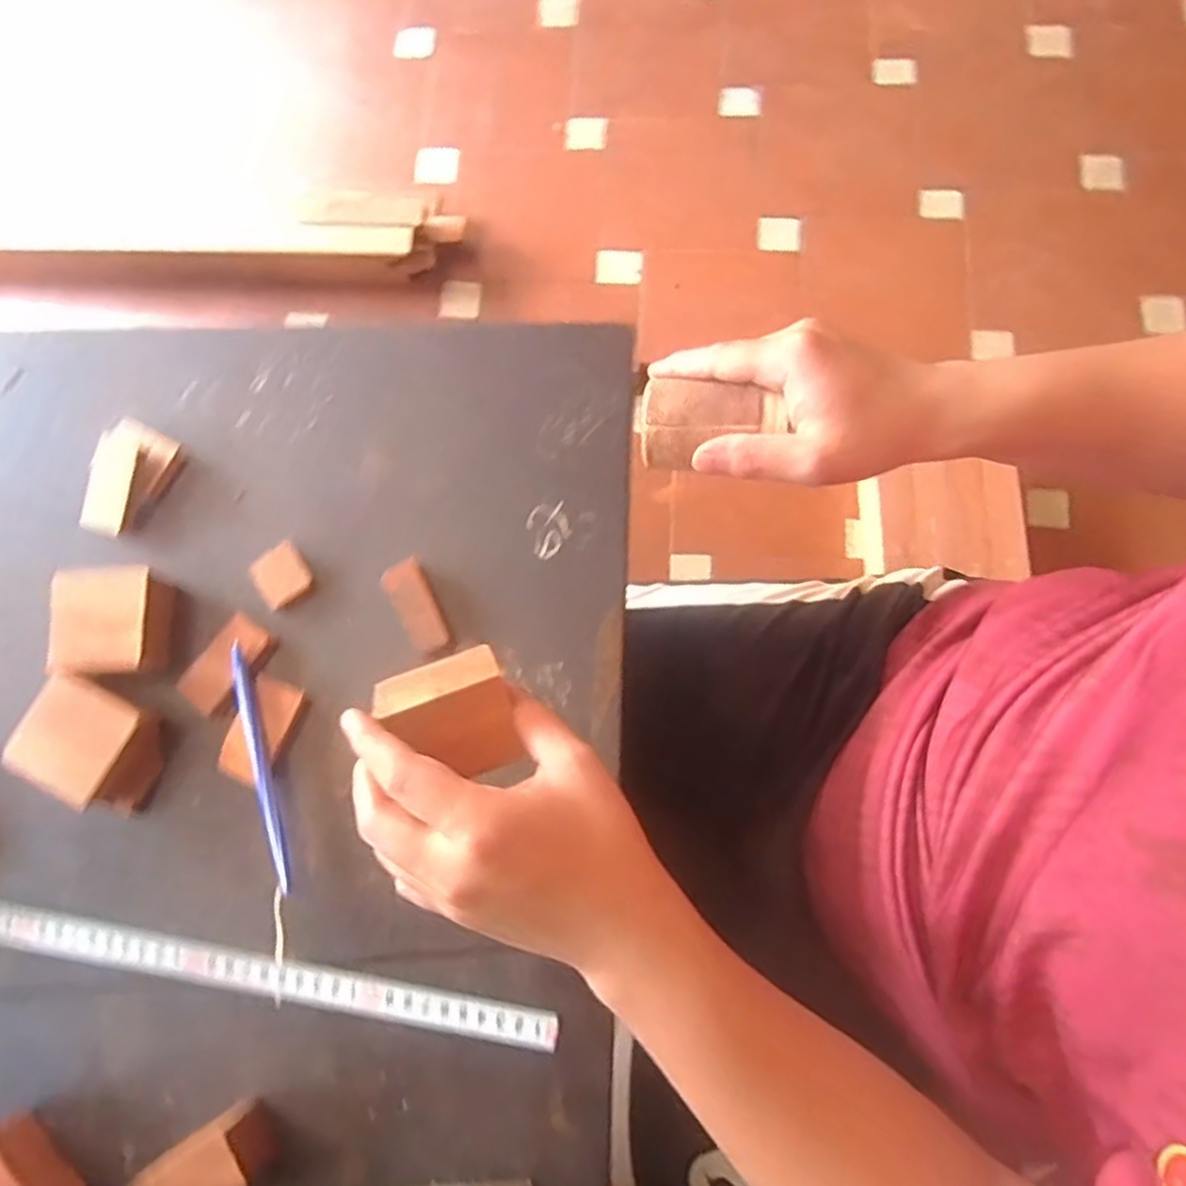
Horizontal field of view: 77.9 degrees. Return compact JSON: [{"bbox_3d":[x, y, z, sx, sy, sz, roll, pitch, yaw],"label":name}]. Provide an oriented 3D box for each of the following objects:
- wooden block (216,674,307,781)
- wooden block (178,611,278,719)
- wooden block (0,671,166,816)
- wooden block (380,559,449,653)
[{"bbox_3d":[-0.188,0.077,0.418,0.032,0.010,0.057,22,80,7],"label":"wooden block"},{"bbox_3d":[-0.211,0.042,0.425,0.030,0.014,0.056,32,81,9],"label":"wooden block"},{"bbox_3d":[-0.278,0.084,0.412,0.069,0.035,0.056,26,80,8],"label":"wooden block"},{"bbox_3d":[-0.102,0.009,0.428,0.022,0.018,0.056,-25,78,-3],"label":"wooden block"}]

